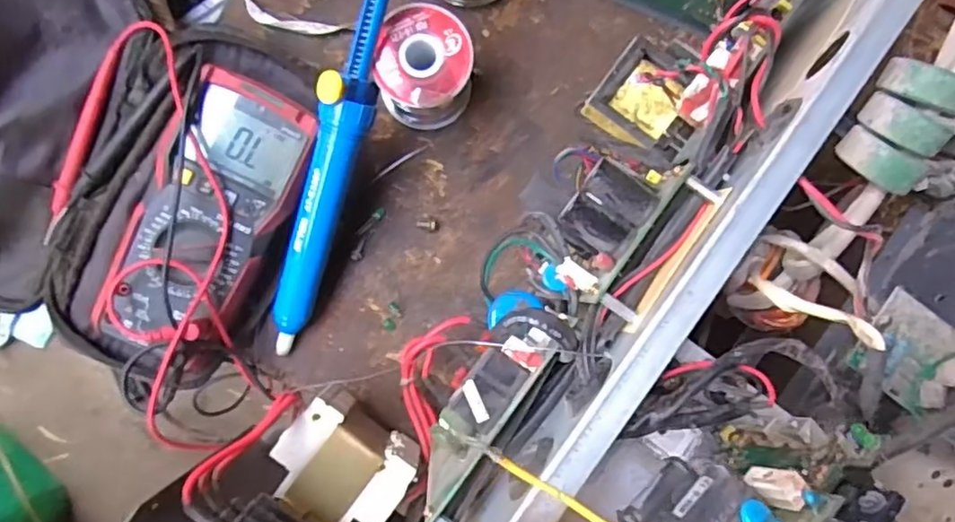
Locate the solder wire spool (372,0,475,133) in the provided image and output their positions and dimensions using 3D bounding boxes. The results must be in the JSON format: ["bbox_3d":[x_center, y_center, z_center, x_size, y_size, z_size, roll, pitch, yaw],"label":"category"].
[{"bbox_3d":[-0.035,-0.126,0.418,0.060,0.068,0.059,0,88,-4],"label":"solder wire spool"}]

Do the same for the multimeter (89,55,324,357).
[{"bbox_3d":[-0.173,-0.026,0.402,0.083,0.043,0.183,26,87,-3],"label":"multimeter"}]

